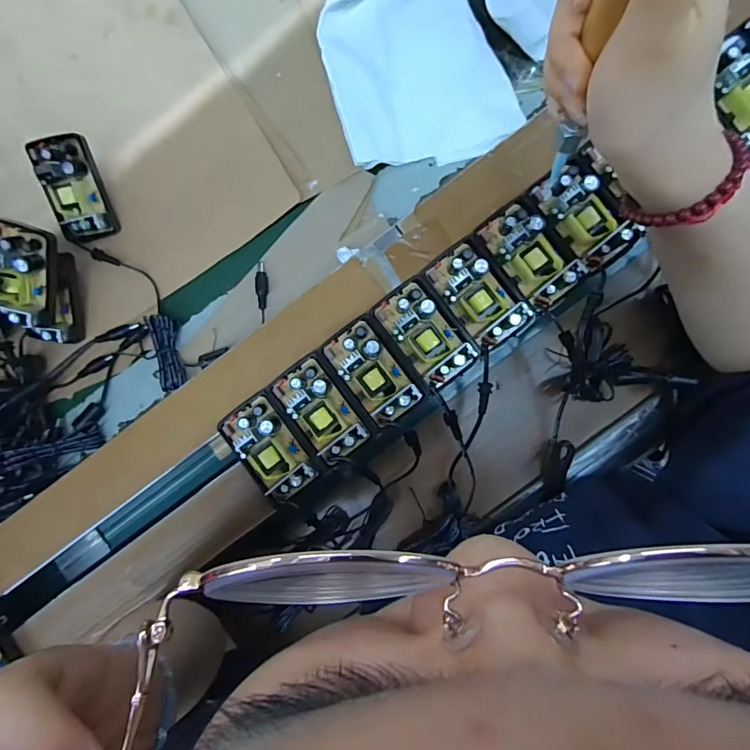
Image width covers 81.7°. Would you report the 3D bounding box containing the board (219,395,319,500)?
[{"bbox_3d":[-0.081,0.056,0.324,0.040,0.020,0.076,-36,86,-1],"label":"board"}]

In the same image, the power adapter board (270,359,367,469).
[{"bbox_3d":[-0.042,0.028,0.322,0.039,0.018,0.075,-38,86,-2],"label":"power adapter board"}]

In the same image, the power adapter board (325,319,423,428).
[{"bbox_3d":[-0.003,-0.001,0.321,0.039,0.017,0.074,-37,86,-1],"label":"power adapter board"}]

